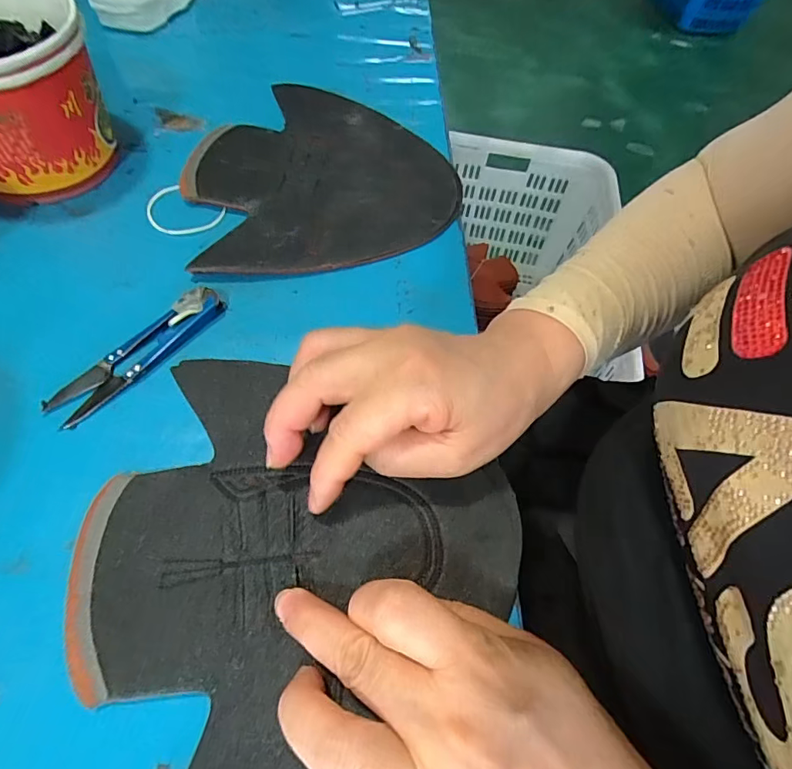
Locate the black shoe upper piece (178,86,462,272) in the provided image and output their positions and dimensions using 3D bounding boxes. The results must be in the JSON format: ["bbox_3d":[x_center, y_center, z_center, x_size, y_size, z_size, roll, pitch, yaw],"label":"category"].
[{"bbox_3d":[-0.056,-0.140,0.341,0.182,0.007,0.197,2,60,-4],"label":"black shoe upper piece"}]

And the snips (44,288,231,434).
[{"bbox_3d":[-0.139,-0.019,0.263,0.024,0.011,0.103,37,64,16],"label":"snips"}]

